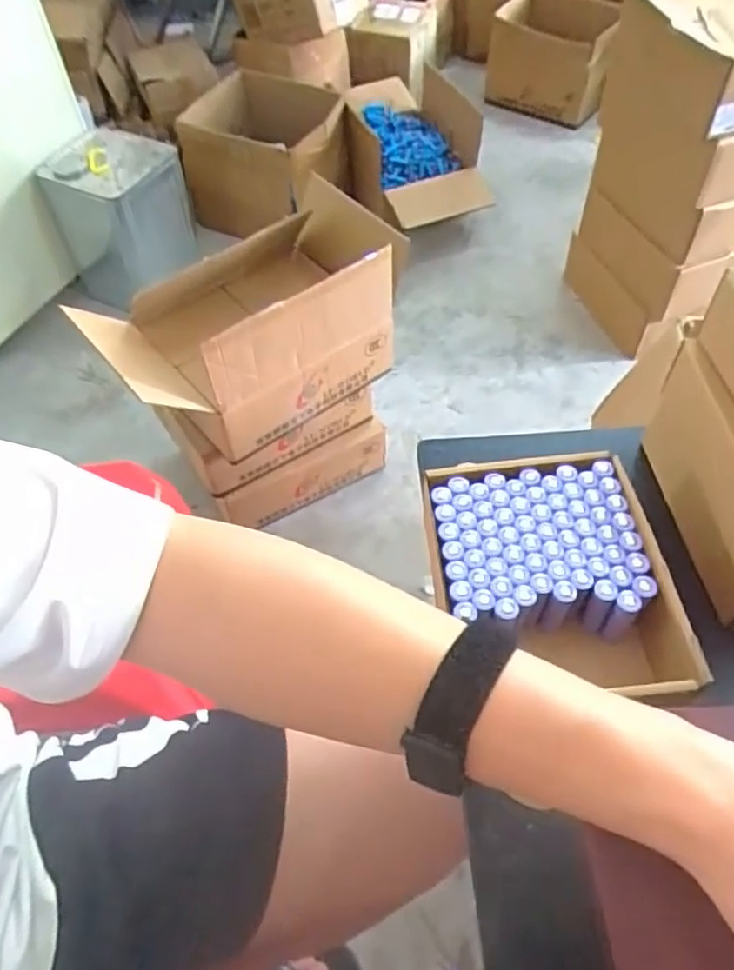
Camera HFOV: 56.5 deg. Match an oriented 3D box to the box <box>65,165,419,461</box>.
[{"bbox_3d":[-0.187,-0.264,1.111,0.470,0.231,0.314,-34,60,-19],"label":"box"}]

